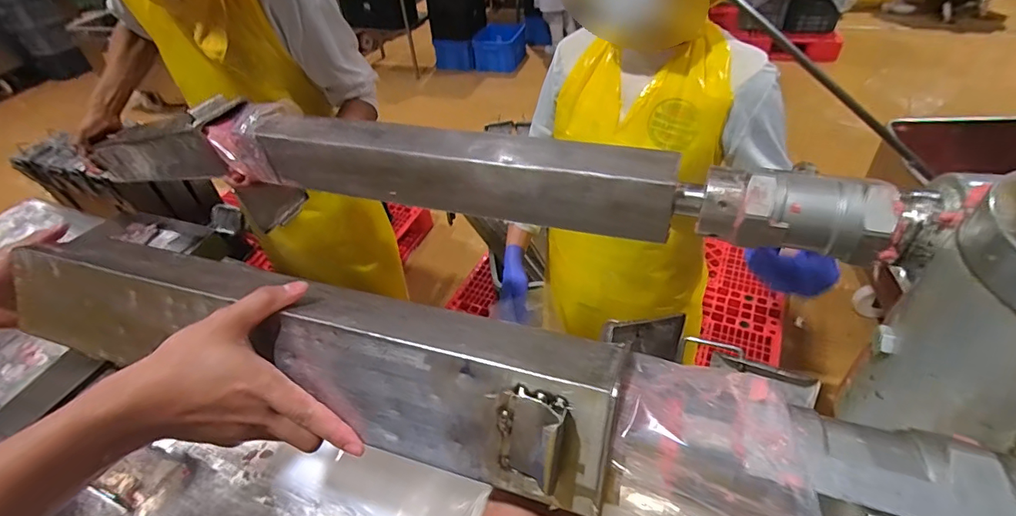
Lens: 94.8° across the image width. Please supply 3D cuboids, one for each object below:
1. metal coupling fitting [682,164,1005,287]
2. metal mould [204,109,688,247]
[{"bbox_3d":[0.296,-0.040,0.471,0.237,0.080,0.079,8,44,14],"label":"metal coupling fitting"},{"bbox_3d":[-0.117,-0.125,0.625,0.662,0.097,0.087,10,45,16],"label":"metal mould"}]

